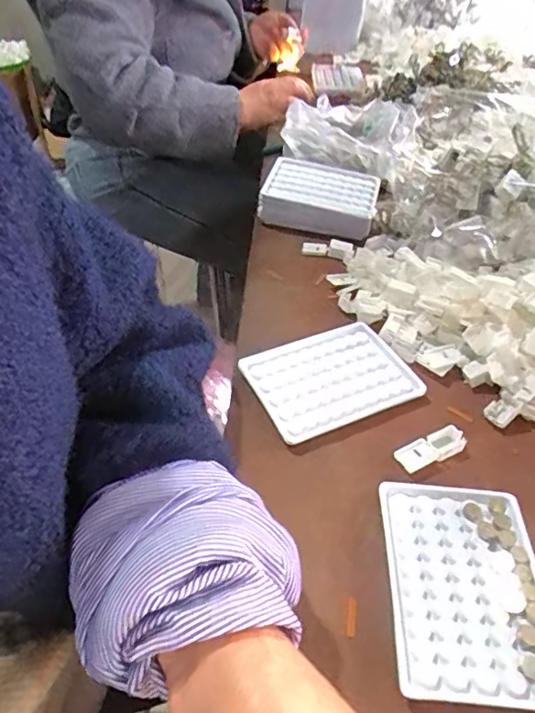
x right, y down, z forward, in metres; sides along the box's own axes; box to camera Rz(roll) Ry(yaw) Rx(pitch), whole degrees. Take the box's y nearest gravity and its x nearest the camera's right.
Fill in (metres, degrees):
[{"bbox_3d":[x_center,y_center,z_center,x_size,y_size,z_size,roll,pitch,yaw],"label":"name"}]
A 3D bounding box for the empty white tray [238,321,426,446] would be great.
[{"bbox_3d":[0.054,0.017,0.444,0.130,0.008,0.100,-18,47,-21],"label":"empty white tray"}]

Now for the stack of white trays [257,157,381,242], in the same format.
[{"bbox_3d":[0.066,-0.195,0.646,0.135,0.039,0.104,12,44,10],"label":"stack of white trays"}]

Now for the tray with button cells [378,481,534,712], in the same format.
[{"bbox_3d":[0.120,0.139,0.322,0.092,0.010,0.130,4,43,1],"label":"tray with button cells"}]

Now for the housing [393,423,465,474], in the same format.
[{"bbox_3d":[0.123,0.069,0.395,0.057,0.009,0.020,-21,48,-24],"label":"housing"}]

